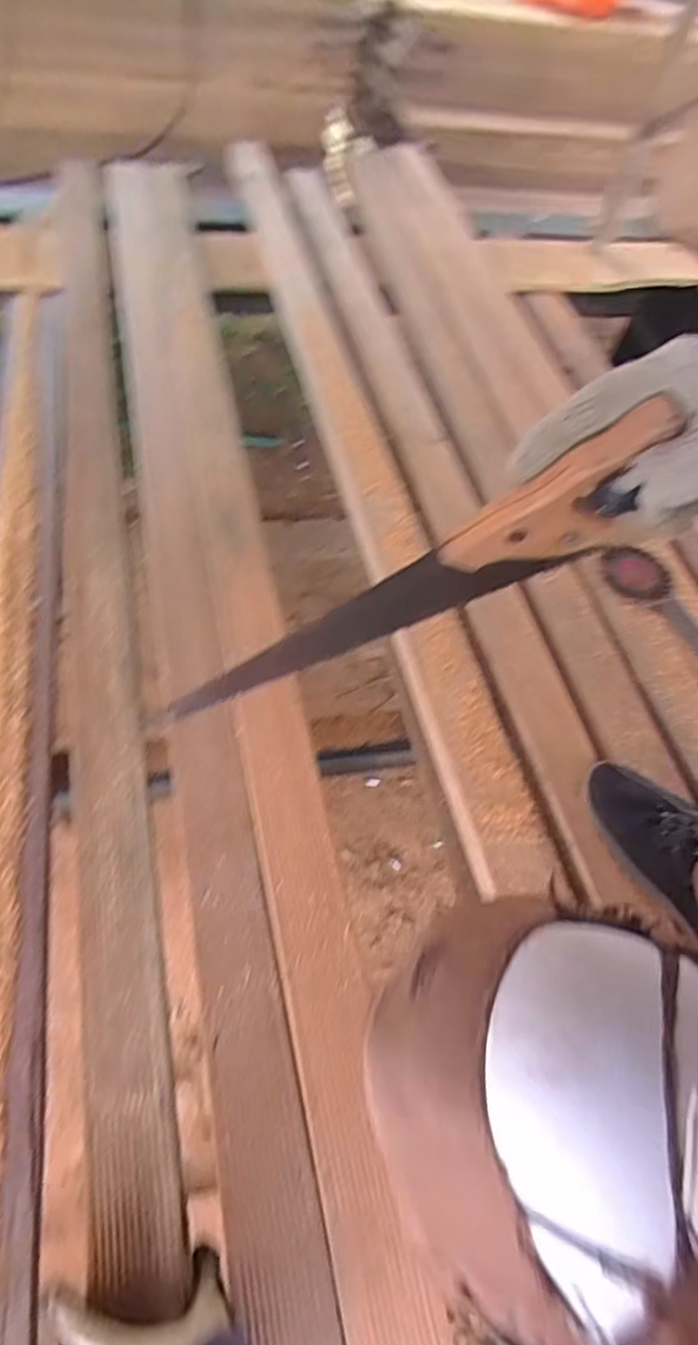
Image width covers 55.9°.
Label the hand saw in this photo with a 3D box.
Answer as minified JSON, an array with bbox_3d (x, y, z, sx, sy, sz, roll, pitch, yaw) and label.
[{"bbox_3d":[0.021,-0.038,0.478,0.074,0.443,0.025,33,48,-33],"label":"hand saw"}]

